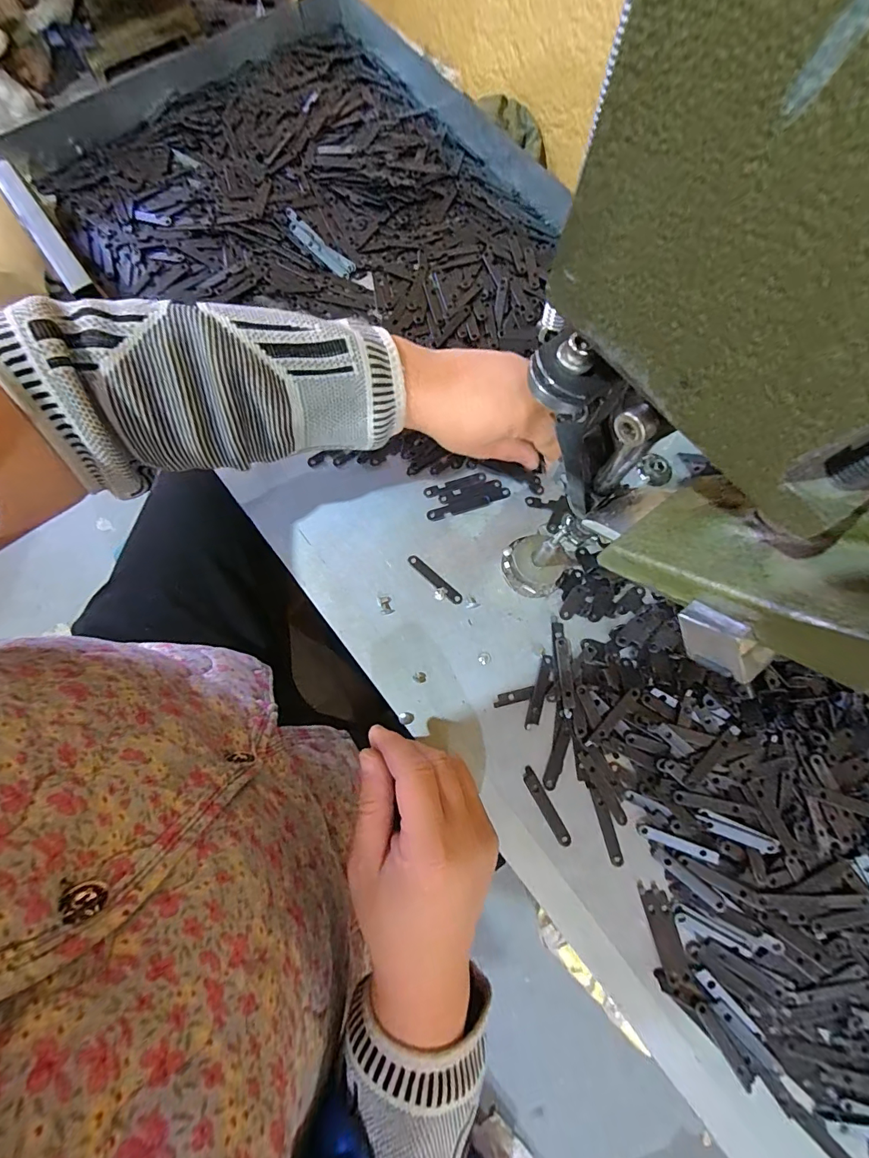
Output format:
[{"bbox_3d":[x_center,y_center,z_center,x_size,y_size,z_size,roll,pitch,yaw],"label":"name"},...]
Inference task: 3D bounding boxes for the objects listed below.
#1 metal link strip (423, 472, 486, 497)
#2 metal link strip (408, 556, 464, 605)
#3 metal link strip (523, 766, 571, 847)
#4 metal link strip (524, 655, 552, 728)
[{"bbox_3d":[0.017,-0.076,0.370,0.051,0.004,0.009,-18,77,-3],"label":"metal link strip"},{"bbox_3d":[0.001,0.000,0.349,0.051,0.004,0.008,41,81,9],"label":"metal link strip"},{"bbox_3d":[0.076,0.155,0.311,0.009,0.004,0.053,-29,78,-6],"label":"metal link strip"},{"bbox_3d":[0.076,0.081,0.328,0.009,0.004,0.053,17,78,5],"label":"metal link strip"}]

